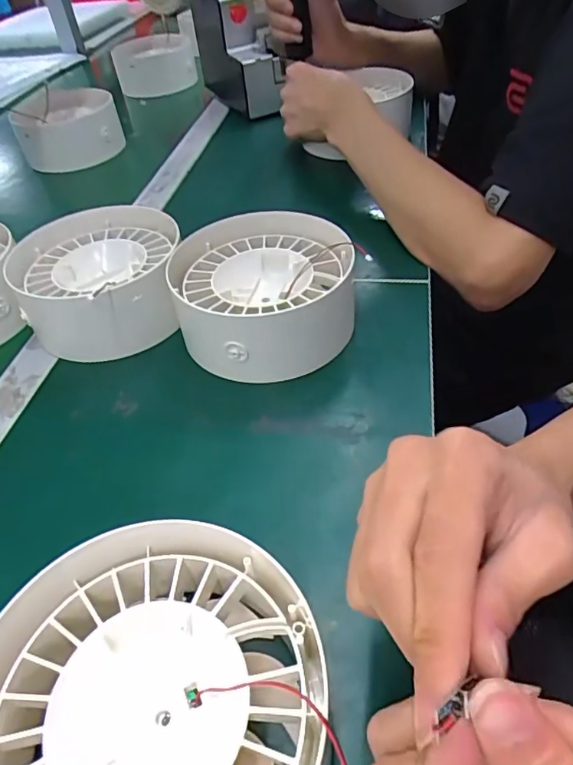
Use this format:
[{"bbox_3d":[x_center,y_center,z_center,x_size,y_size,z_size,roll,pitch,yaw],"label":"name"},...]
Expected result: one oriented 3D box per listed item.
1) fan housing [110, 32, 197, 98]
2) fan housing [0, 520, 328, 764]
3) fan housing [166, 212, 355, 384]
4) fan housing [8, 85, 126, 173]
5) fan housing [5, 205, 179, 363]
[{"bbox_3d":[-0.238,-0.579,0.957,0.136,0.077,0.128,-9,44,-3],"label":"fan housing"},{"bbox_3d":[-0.058,0.139,0.219,0.145,0.060,0.140,-11,44,-5],"label":"fan housing"},{"bbox_3d":[-0.016,-0.066,0.415,0.141,0.063,0.146,-3,44,3],"label":"fan housing"},{"bbox_3d":[-0.308,-0.365,0.747,0.134,0.061,0.152,-18,45,-12],"label":"fan housing"},{"bbox_3d":[-0.157,-0.082,0.448,0.132,0.064,0.150,-5,44,1],"label":"fan housing"}]

